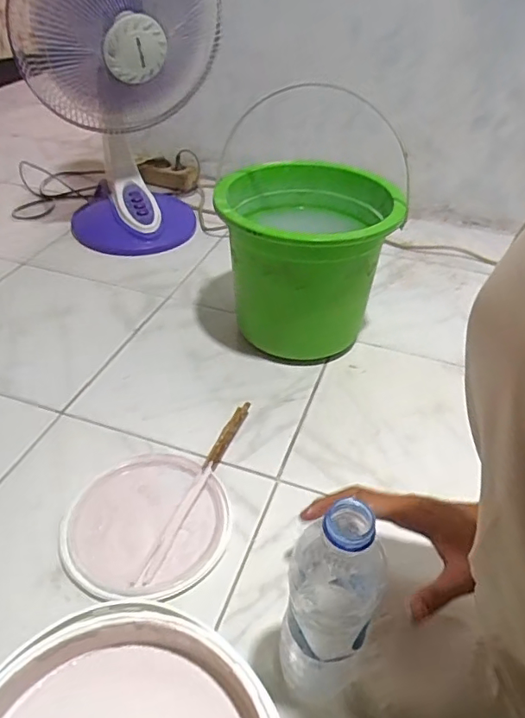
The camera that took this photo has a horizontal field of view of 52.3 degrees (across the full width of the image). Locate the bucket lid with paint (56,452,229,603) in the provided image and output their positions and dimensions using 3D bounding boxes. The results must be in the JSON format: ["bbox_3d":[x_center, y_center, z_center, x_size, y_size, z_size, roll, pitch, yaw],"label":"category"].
[{"bbox_3d":[-0.124,0.173,0.577,0.170,0.011,0.171,1,38,-1],"label":"bucket lid with paint"}]

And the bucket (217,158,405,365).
[{"bbox_3d":[0.060,-0.136,0.793,0.234,0.228,0.234,1,38,-1],"label":"bucket"}]

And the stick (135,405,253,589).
[{"bbox_3d":[-0.072,0.140,0.609,0.017,0.018,0.254,15,40,16],"label":"stick"}]

